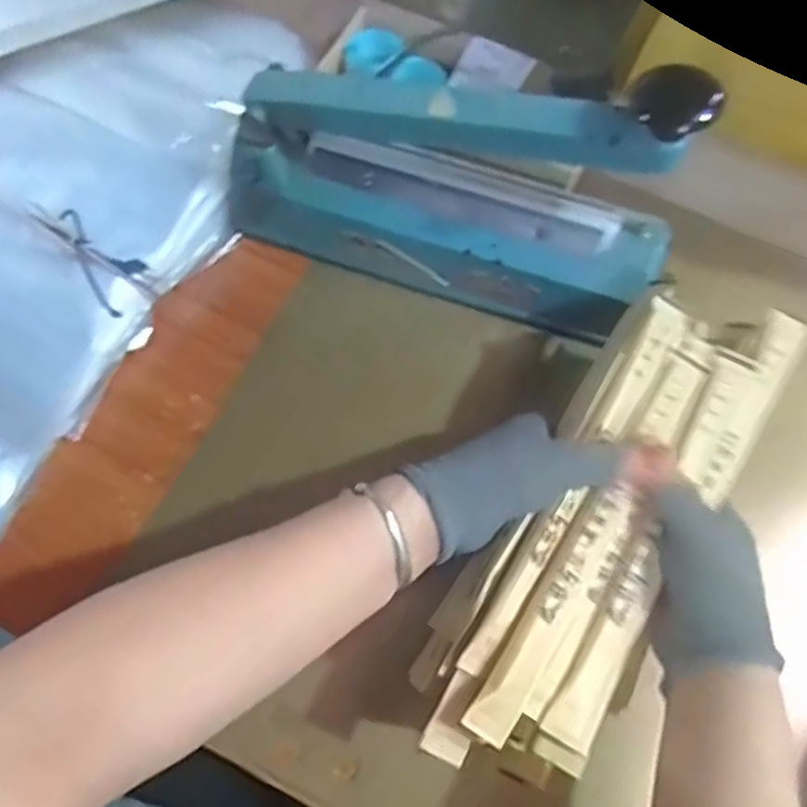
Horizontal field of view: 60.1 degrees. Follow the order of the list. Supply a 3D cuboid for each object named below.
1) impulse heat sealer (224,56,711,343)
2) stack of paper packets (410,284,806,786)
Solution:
[{"bbox_3d":[0.029,-0.141,0.442,0.295,0.174,0.081,23,71,7],"label":"impulse heat sealer"},{"bbox_3d":[0.118,0.055,0.383,0.102,0.039,0.307,35,74,11],"label":"stack of paper packets"}]

